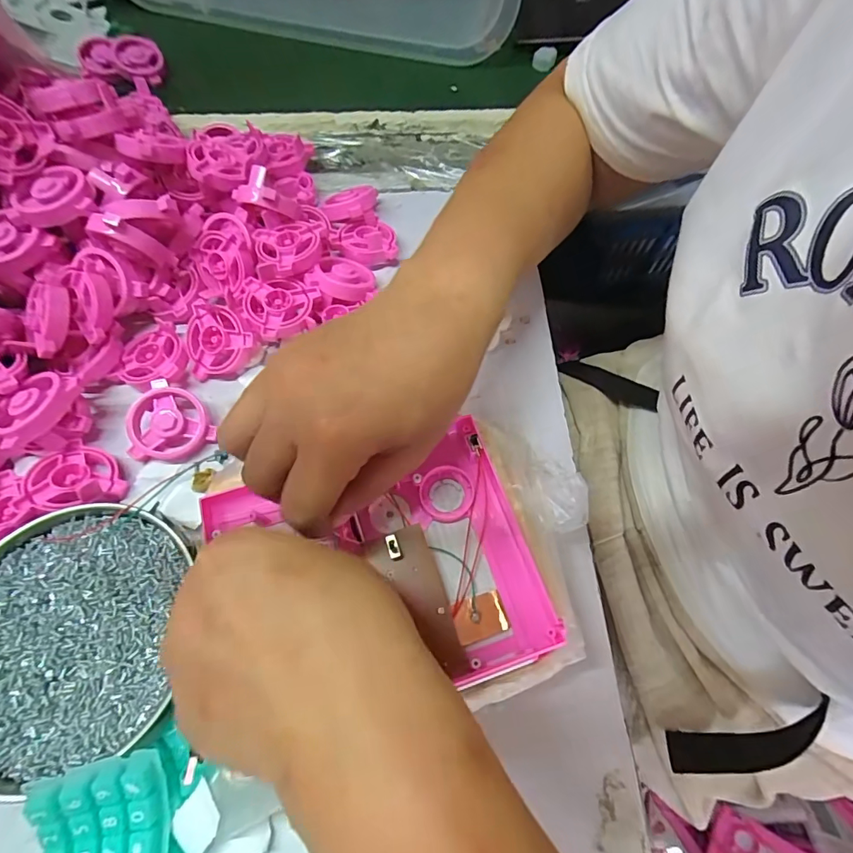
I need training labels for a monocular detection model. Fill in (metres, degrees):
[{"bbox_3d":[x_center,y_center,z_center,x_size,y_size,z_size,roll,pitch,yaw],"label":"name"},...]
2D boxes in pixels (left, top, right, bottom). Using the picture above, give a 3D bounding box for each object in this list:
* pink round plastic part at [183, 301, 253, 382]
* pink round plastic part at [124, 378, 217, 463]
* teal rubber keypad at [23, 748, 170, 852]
[{"bbox_3d":[-0.154,-0.062,0.335,0.053,0.016,0.052,-41,87,15],"label":"pink round plastic part"},{"bbox_3d":[-0.175,0.001,0.310,0.052,0.020,0.052,3,79,-16],"label":"pink round plastic part"},{"bbox_3d":[-0.146,0.176,0.205,0.053,0.010,0.046,-13,82,-8],"label":"teal rubber keypad"}]

